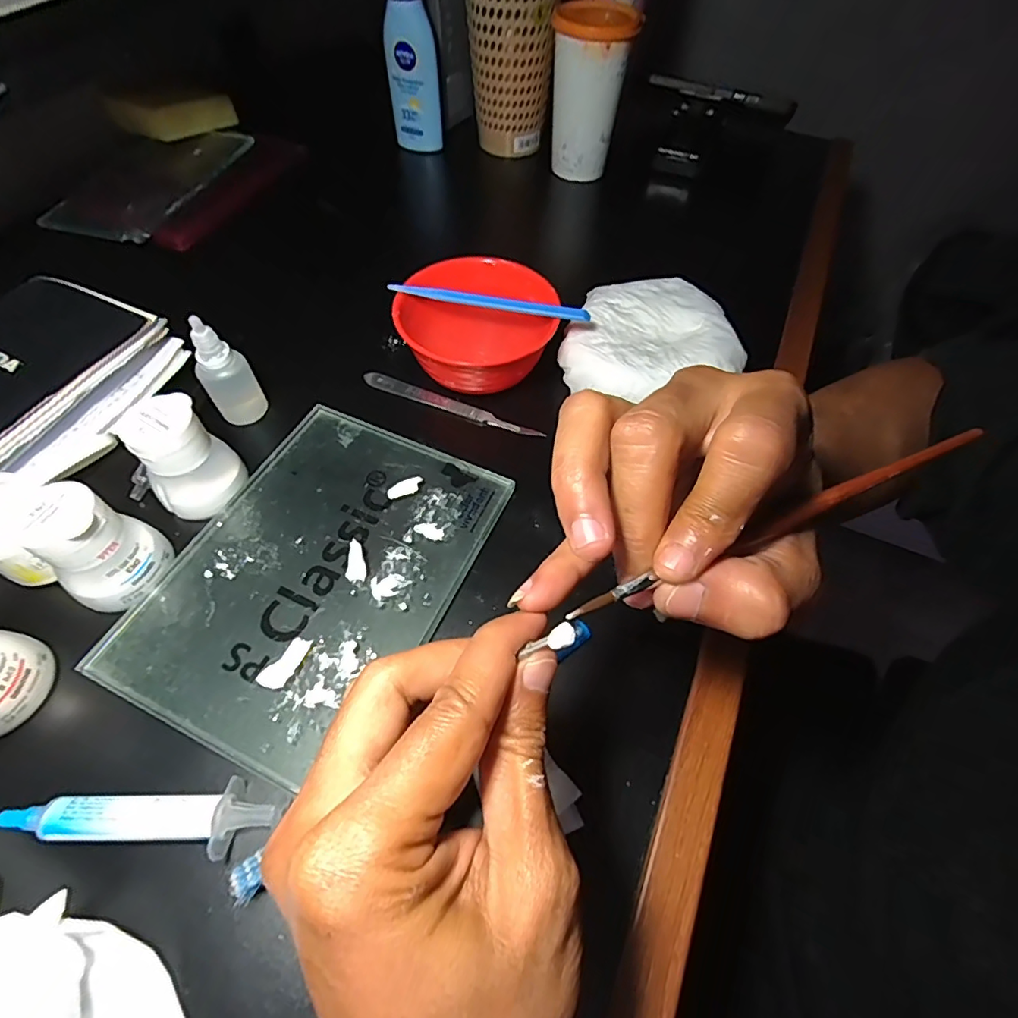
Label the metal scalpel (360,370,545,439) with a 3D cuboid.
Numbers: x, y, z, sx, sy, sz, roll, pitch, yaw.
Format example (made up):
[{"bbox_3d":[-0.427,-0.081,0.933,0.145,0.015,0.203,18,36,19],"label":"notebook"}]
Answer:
[{"bbox_3d":[-0.043,-0.073,0.370,0.137,0.007,0.012,23,59,11],"label":"metal scalpel"}]

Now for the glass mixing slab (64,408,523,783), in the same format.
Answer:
[{"bbox_3d":[-0.107,0.031,0.295,0.148,0.009,0.199,24,60,11],"label":"glass mixing slab"}]

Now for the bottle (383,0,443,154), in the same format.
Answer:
[{"bbox_3d":[-0.096,-0.446,0.522,0.052,0.146,0.026,-3,57,-5],"label":"bottle"}]

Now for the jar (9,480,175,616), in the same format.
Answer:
[{"bbox_3d":[-0.214,0.018,0.267,0.044,0.055,0.047,1,57,-2],"label":"jar"}]

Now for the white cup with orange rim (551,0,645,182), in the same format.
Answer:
[{"bbox_3d":[0.075,-0.408,0.515,0.068,0.122,0.068,2,57,-2],"label":"white cup with orange rim"}]

